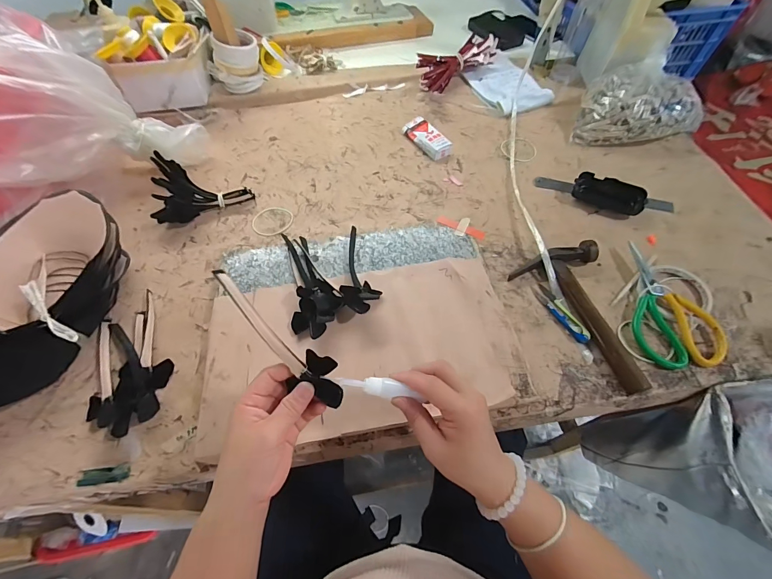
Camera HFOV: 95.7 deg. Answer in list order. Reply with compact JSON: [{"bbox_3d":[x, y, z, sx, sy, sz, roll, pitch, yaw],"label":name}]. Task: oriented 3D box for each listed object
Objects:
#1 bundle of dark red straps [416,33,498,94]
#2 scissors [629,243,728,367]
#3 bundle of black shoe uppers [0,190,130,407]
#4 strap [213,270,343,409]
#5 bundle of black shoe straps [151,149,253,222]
[{"bbox_3d":[0.166,-0.524,0.806,0.191,0.061,0.074,-35,63,-18],"label":"bundle of dark red straps"},{"bbox_3d":[0.399,0.014,0.491,0.103,0.025,0.197,8,58,8],"label":"scissors"},{"bbox_3d":[-0.474,0.005,0.488,0.160,0.083,0.292,-10,58,-4],"label":"bundle of black shoe uppers"},{"bbox_3d":[-0.105,0.043,0.331,0.174,0.018,0.037,41,68,10],"label":"strap"},{"bbox_3d":[-0.325,-0.171,0.605,0.158,0.088,0.079,-5,57,0],"label":"bundle of black shoe straps"}]

